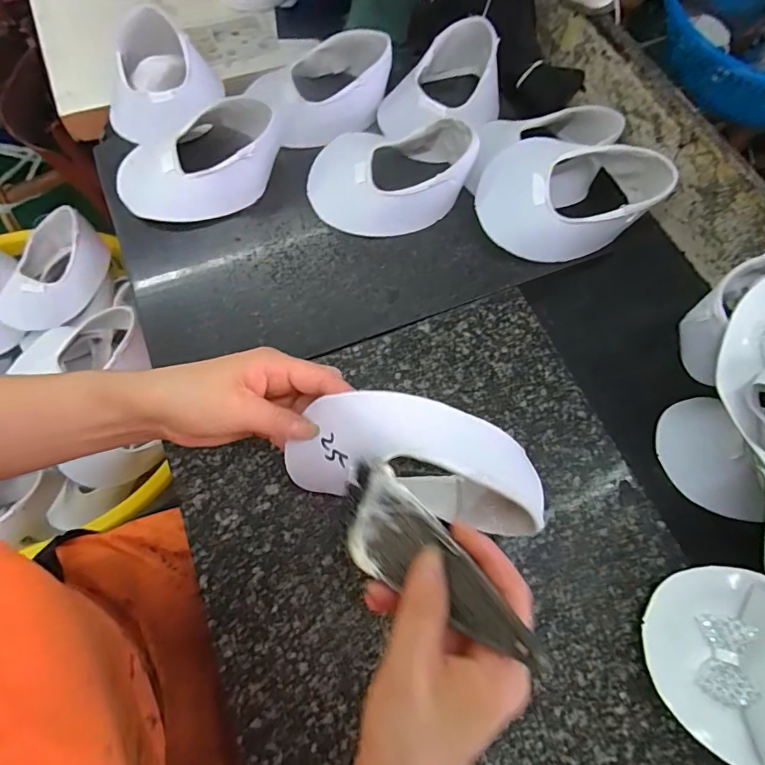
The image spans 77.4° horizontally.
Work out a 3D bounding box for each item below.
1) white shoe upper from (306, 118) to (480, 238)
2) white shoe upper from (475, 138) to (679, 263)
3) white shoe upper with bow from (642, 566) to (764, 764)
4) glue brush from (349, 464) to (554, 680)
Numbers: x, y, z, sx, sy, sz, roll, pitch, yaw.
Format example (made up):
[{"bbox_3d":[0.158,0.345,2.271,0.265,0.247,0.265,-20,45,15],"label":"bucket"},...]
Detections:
[{"bbox_3d":[0.006,-0.212,0.483,0.163,0.062,0.118,6,66,0],"label":"white shoe upper"},{"bbox_3d":[0.179,-0.186,0.475,0.164,0.075,0.111,-12,67,-8],"label":"white shoe upper"},{"bbox_3d":[0.271,0.208,0.317,0.177,0.055,0.108,20,66,6],"label":"white shoe upper with bow"},{"bbox_3d":[0.022,0.095,0.246,0.045,0.026,0.134,-38,44,-18],"label":"glue brush"}]

